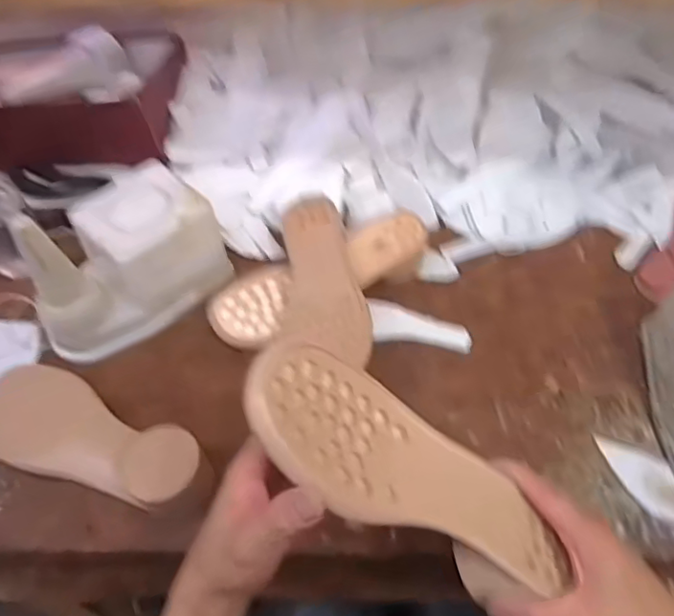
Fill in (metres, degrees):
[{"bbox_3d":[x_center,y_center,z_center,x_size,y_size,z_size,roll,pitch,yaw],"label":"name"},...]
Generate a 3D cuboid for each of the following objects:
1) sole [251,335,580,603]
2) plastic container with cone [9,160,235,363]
[{"bbox_3d":[0.042,0.101,0.375,0.232,0.046,0.086,35,60,-14],"label":"sole"},{"bbox_3d":[-0.221,-0.052,0.614,0.199,0.139,0.104,-36,62,-21],"label":"plastic container with cone"}]

